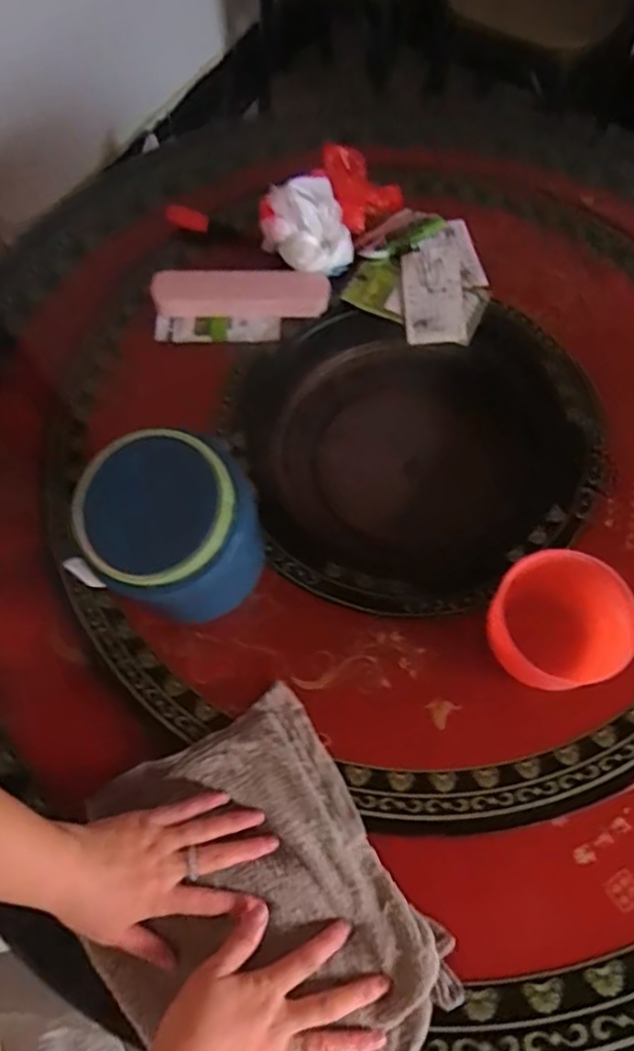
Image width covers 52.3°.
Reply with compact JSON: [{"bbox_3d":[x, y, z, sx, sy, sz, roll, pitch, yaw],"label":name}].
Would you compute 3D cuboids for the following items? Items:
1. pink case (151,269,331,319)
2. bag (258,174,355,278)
[{"bbox_3d":[-0.084,-0.258,0.721,0.191,0.032,0.046,-1,67,0],"label":"pink case"},{"bbox_3d":[-0.010,-0.333,0.716,0.085,0.087,0.081,-34,71,-13],"label":"bag"}]

